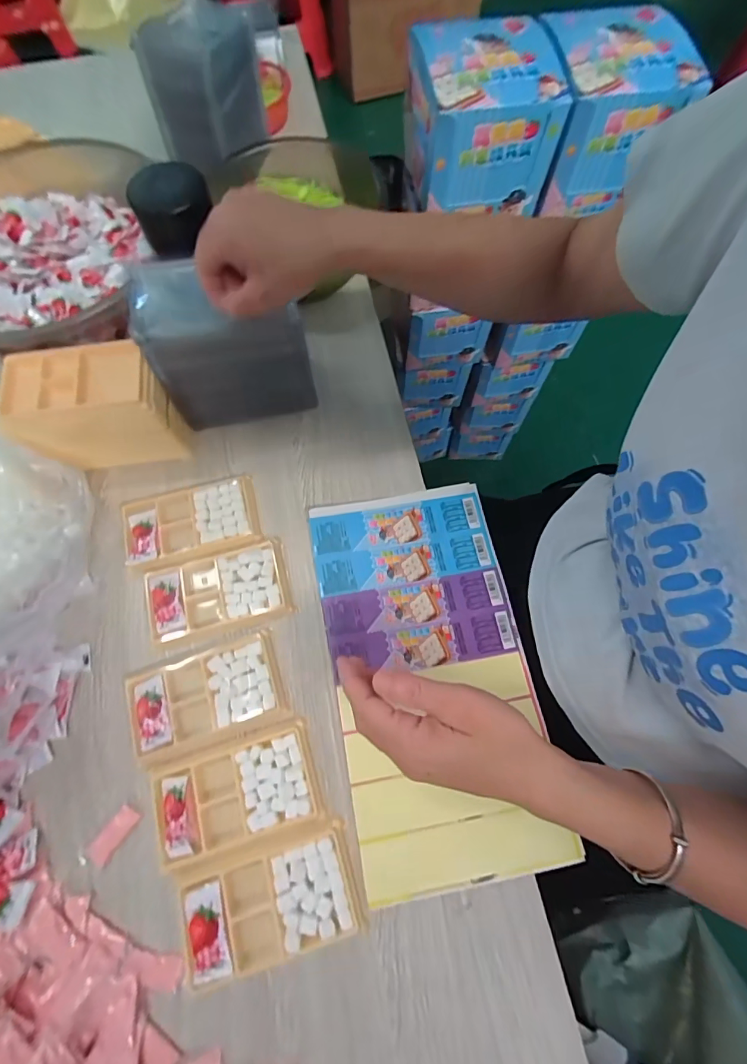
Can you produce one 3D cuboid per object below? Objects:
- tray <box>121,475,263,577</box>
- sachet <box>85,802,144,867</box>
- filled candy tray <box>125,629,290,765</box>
[{"bbox_3d":[-0.185,-0.010,0.440,0.133,0.011,0.081,-15,71,-5],"label":"tray"},{"bbox_3d":[-0.210,0.245,0.352,0.020,0.005,0.047,34,74,12],"label":"sachet"},{"bbox_3d":[-0.148,0.142,0.383,0.131,0.010,0.079,-16,71,-5],"label":"filled candy tray"}]

